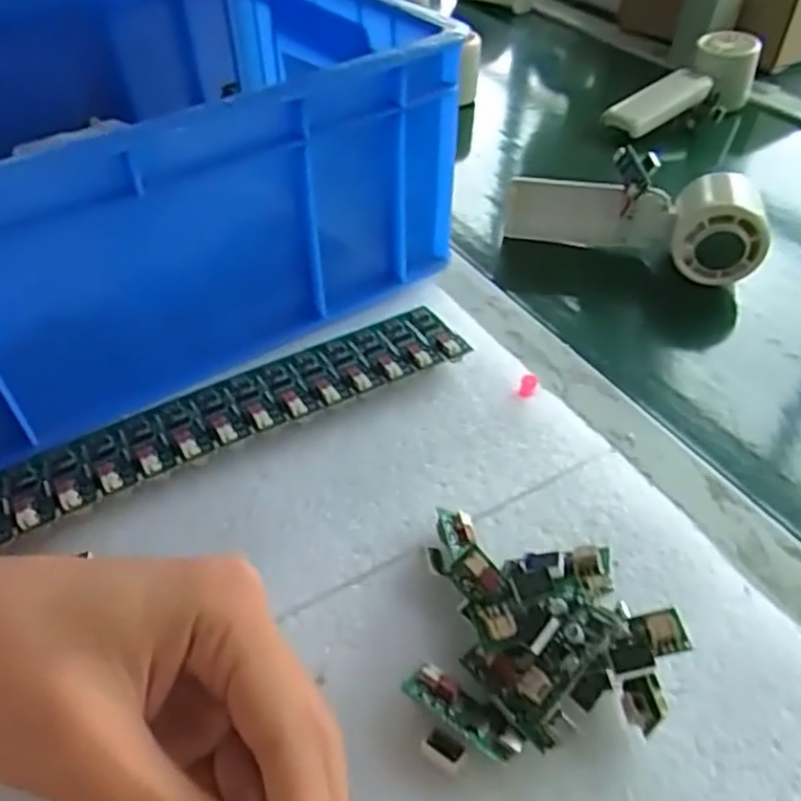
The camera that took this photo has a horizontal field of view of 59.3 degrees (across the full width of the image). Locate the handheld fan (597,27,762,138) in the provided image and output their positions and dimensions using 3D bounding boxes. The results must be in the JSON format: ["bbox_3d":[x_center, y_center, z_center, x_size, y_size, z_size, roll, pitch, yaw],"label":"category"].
[{"bbox_3d":[0.251,-0.274,0.629,0.151,0.048,0.054,-31,53,-10],"label":"handheld fan"}]

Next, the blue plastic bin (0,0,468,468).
[{"bbox_3d":[-0.174,-0.129,0.361,0.321,0.116,0.266,-27,52,-25],"label":"blue plastic bin"}]

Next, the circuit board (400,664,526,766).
[{"bbox_3d":[0.019,0.096,0.218,0.038,0.007,0.012,29,52,24],"label":"circuit board"}]

